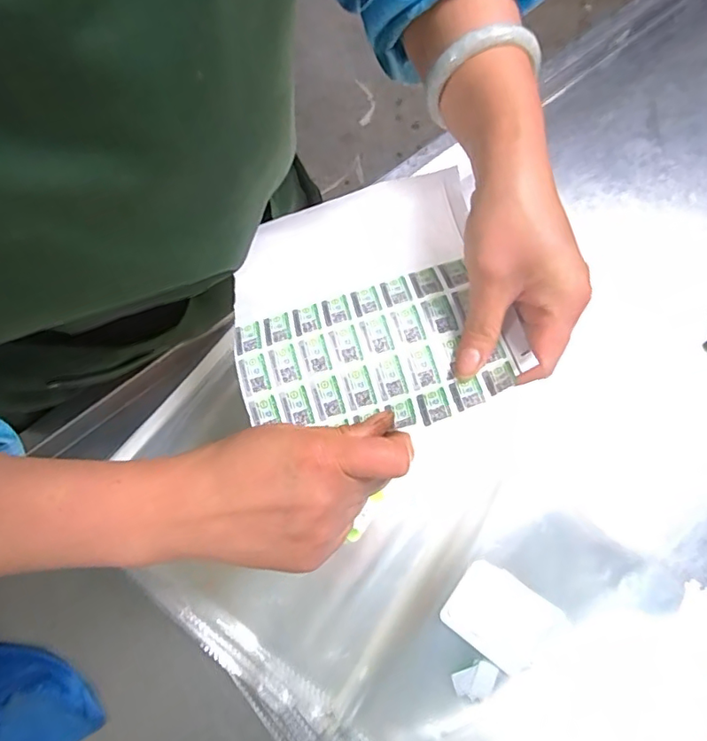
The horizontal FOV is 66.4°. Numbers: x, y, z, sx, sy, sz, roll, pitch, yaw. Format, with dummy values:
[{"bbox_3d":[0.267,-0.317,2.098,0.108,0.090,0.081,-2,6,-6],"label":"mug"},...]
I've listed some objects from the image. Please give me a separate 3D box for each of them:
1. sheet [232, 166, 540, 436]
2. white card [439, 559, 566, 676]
[{"bbox_3d":[0.006,-0.040,0.356,0.167,0.027,0.173,-15,62,4],"label":"sheet"},{"bbox_3d":[0.122,0.204,0.444,0.090,0.004,0.064,37,75,2],"label":"white card"}]

